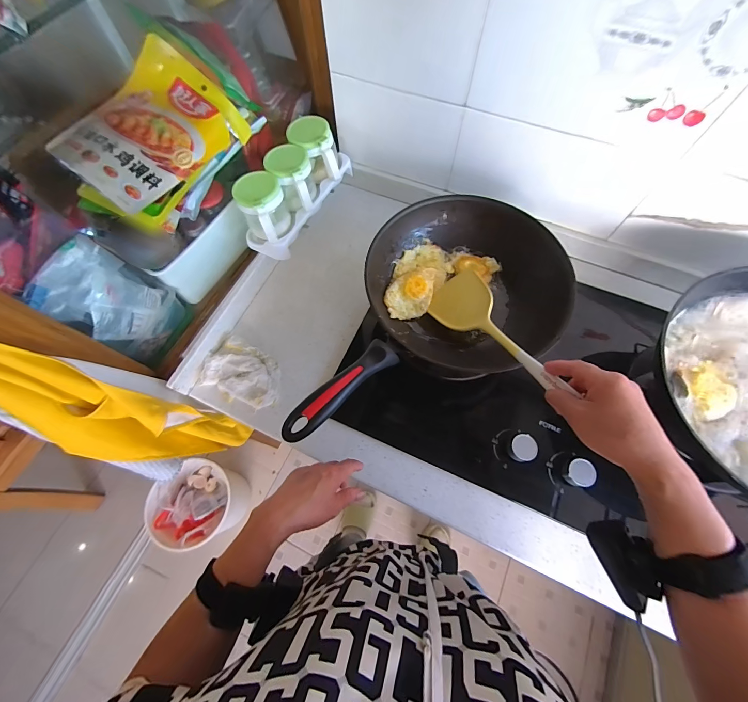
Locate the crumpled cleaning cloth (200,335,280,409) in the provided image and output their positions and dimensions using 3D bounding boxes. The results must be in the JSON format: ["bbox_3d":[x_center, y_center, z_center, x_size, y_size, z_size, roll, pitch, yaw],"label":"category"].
[{"bbox_3d":[-0.236,0.041,0.592,0.153,0.024,0.100,27,71,12],"label":"crumpled cleaning cloth"}]

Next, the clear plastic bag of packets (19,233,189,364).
[{"bbox_3d":[-0.389,-0.074,0.511,0.030,0.226,0.124,13,69,7],"label":"clear plastic bag of packets"}]

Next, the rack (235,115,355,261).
[{"bbox_3d":[-0.153,-0.317,0.628,0.100,0.104,0.256,25,71,11],"label":"rack"}]

